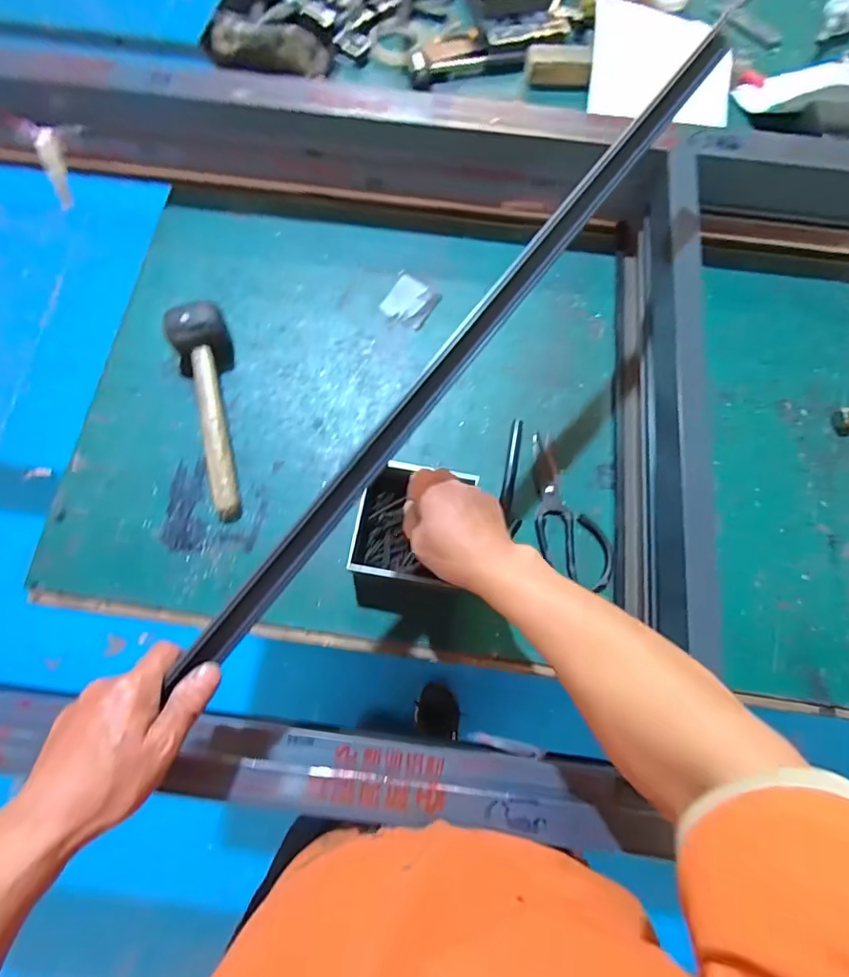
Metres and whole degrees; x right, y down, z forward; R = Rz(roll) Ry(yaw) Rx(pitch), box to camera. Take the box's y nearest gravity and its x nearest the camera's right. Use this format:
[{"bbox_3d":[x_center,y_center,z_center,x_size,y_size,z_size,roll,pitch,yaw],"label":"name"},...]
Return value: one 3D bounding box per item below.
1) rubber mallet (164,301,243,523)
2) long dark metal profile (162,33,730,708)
[{"bbox_3d":[-0.252,-0.096,0.625,0.067,0.058,0.266,-15,74,-7],"label":"rubber mallet"},{"bbox_3d":[0.046,-0.134,0.438,0.018,0.029,0.678,38,82,10],"label":"long dark metal profile"}]

